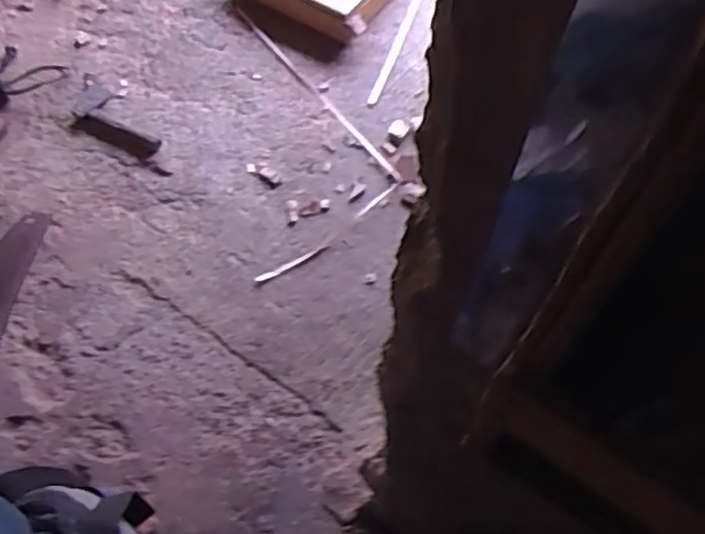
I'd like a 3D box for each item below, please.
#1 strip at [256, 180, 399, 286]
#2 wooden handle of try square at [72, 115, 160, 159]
[{"bbox_3d":[-0.052,-0.082,1.713,0.444,0.023,0.040,-35,67,-18],"label":"strip"},{"bbox_3d":[-0.637,-0.351,1.842,0.240,0.019,0.064,21,62,10],"label":"wooden handle of try square"}]

